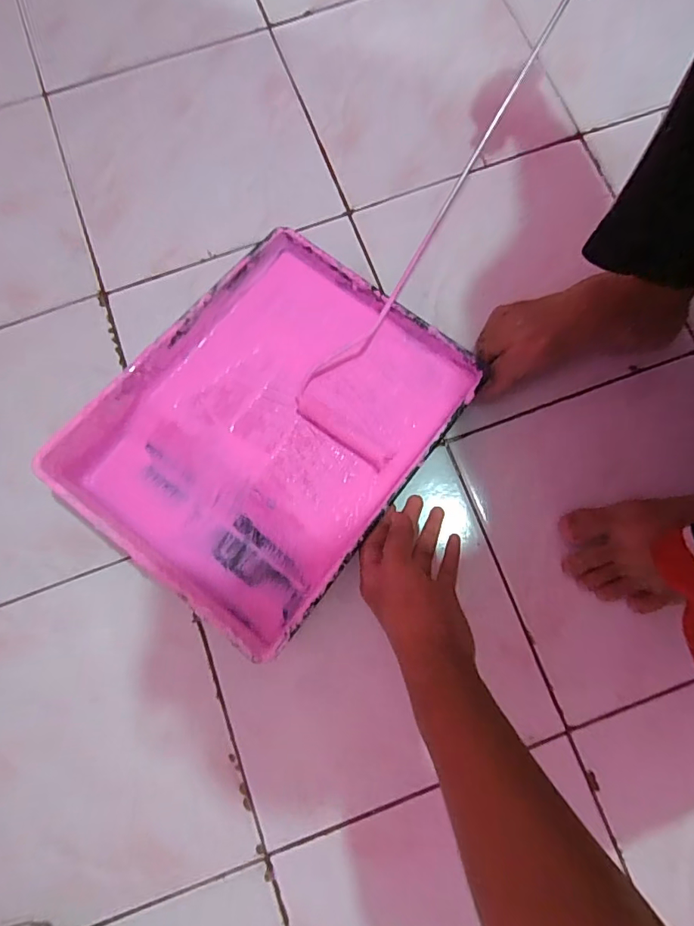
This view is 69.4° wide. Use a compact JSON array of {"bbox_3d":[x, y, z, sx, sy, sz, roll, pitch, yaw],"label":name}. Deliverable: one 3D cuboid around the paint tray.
[{"bbox_3d":[-0.070,-0.039,0.498,0.274,0.090,0.346,38,81,8],"label":"paint tray"}]

